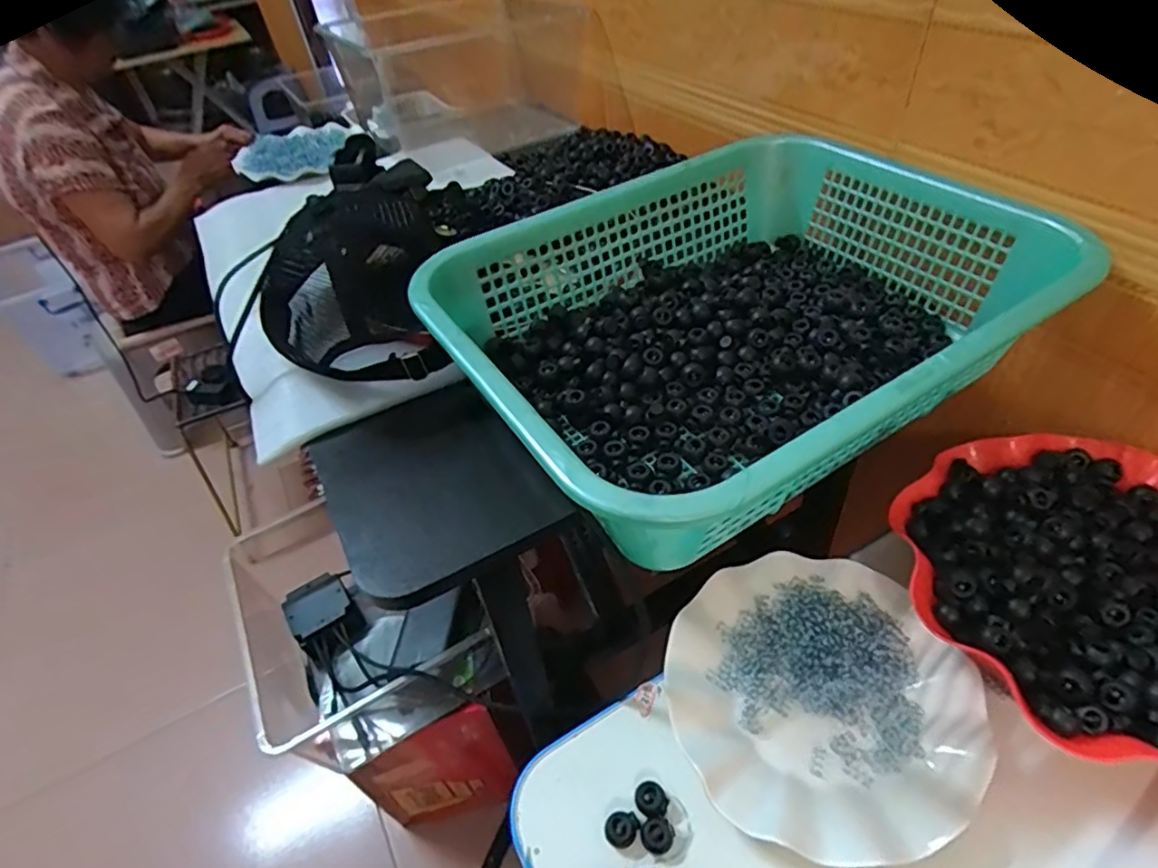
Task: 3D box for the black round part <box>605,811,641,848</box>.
[{"bbox_3d":[0.025,0.223,0.350,0.020,0.007,0.017,-14,45,-7],"label":"black round part"}]

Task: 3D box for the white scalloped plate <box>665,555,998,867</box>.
[{"bbox_3d":[0.149,0.160,0.385,0.176,0.022,0.173,-4,45,4],"label":"white scalloped plate"}]

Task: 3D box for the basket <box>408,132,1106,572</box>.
[{"bbox_3d":[0.110,-0.085,0.432,0.381,0.090,0.289,-27,48,-19],"label":"basket"}]

